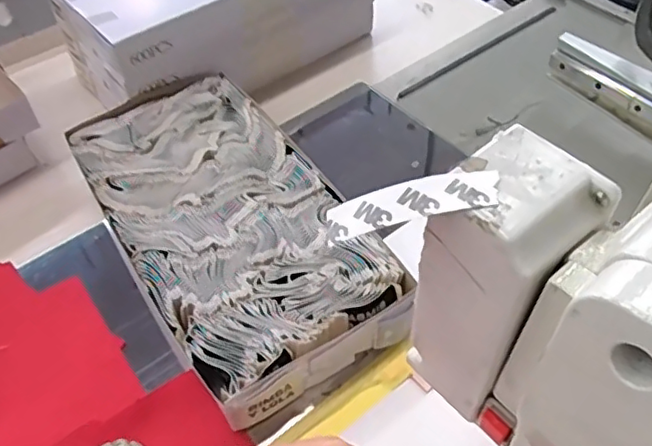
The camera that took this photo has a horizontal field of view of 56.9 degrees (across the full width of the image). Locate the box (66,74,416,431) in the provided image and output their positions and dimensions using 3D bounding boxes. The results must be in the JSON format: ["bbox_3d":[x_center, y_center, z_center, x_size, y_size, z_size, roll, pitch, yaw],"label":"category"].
[{"bbox_3d":[-0.080,0.000,0.490,0.159,0.045,0.316,-28,56,-21],"label":"box"}]

